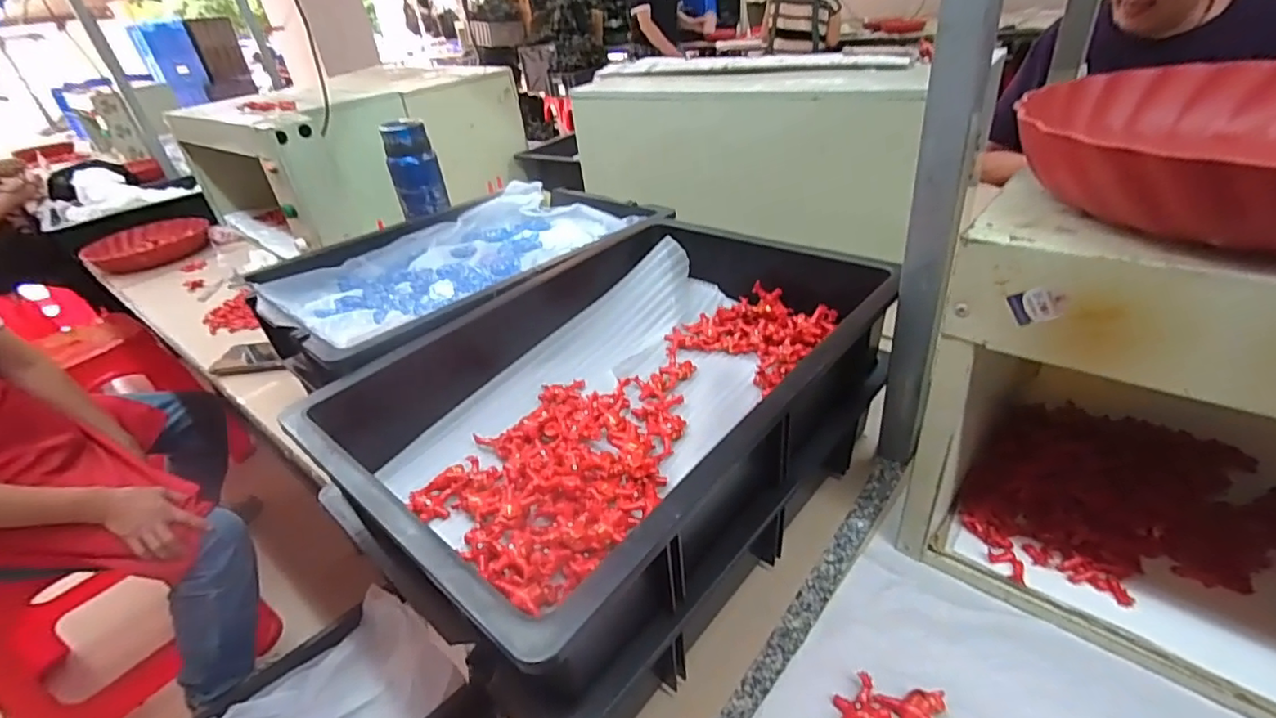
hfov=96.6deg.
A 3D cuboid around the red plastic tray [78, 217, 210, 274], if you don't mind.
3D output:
[{"bbox_3d":[-1.165,-0.276,1.352,0.262,0.042,0.233,14,38,30],"label":"red plastic tray"}]

